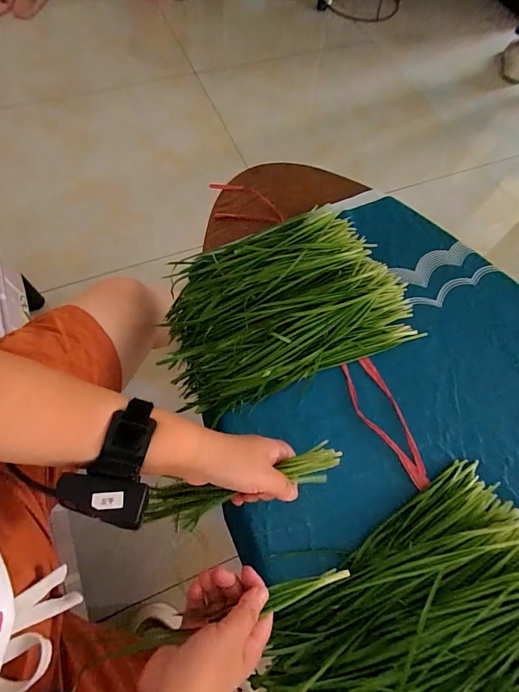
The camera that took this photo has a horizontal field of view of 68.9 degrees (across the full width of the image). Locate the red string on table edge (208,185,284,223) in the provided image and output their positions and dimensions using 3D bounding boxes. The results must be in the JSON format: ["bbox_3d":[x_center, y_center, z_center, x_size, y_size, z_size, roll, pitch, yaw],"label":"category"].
[{"bbox_3d":[-0.022,-0.240,0.630,0.133,0.011,0.079,12,66,1],"label":"red string on table edge"}]

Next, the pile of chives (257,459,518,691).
[{"bbox_3d":[0.173,0.292,0.377,0.331,0.038,0.195,-32,72,-17],"label":"pile of chives"}]

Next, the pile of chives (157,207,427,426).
[{"bbox_3d":[0.027,-0.066,0.537,0.331,0.038,0.244,-20,69,-12],"label":"pile of chives"}]

